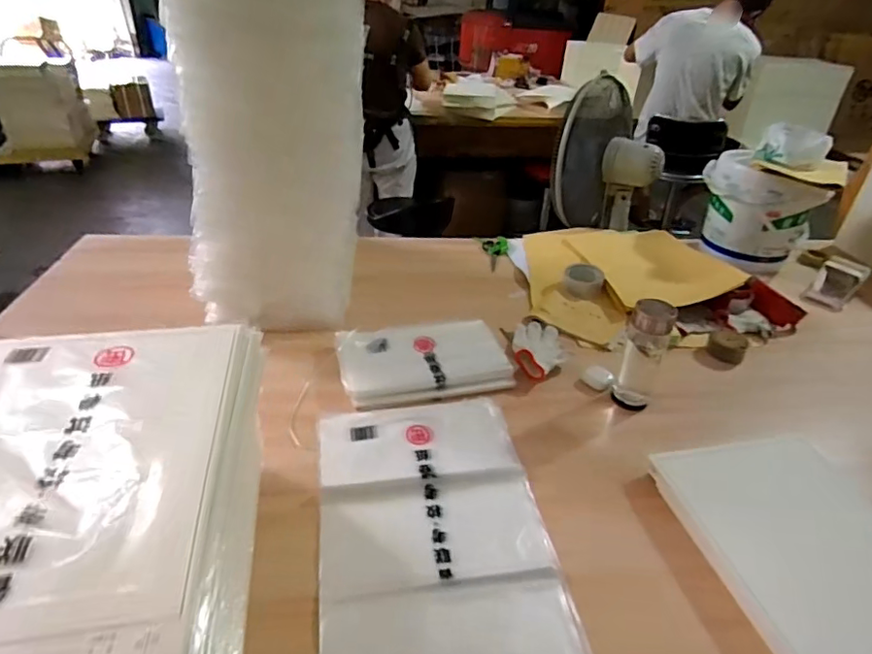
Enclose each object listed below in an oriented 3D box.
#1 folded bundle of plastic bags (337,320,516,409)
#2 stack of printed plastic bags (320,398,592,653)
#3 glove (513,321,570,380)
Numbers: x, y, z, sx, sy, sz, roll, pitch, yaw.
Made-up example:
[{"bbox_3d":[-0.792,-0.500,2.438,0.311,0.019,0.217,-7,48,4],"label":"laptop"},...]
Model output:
[{"bbox_3d":[-0.023,0.057,0.989,0.293,0.030,0.181,-3,37,-9],"label":"folded bundle of plastic bags"},{"bbox_3d":[-0.002,0.263,0.712,0.287,0.017,0.487,-3,37,-10],"label":"stack of printed plastic bags"},{"bbox_3d":[0.199,0.039,1.046,0.102,0.038,0.196,10,24,8],"label":"glove"}]

